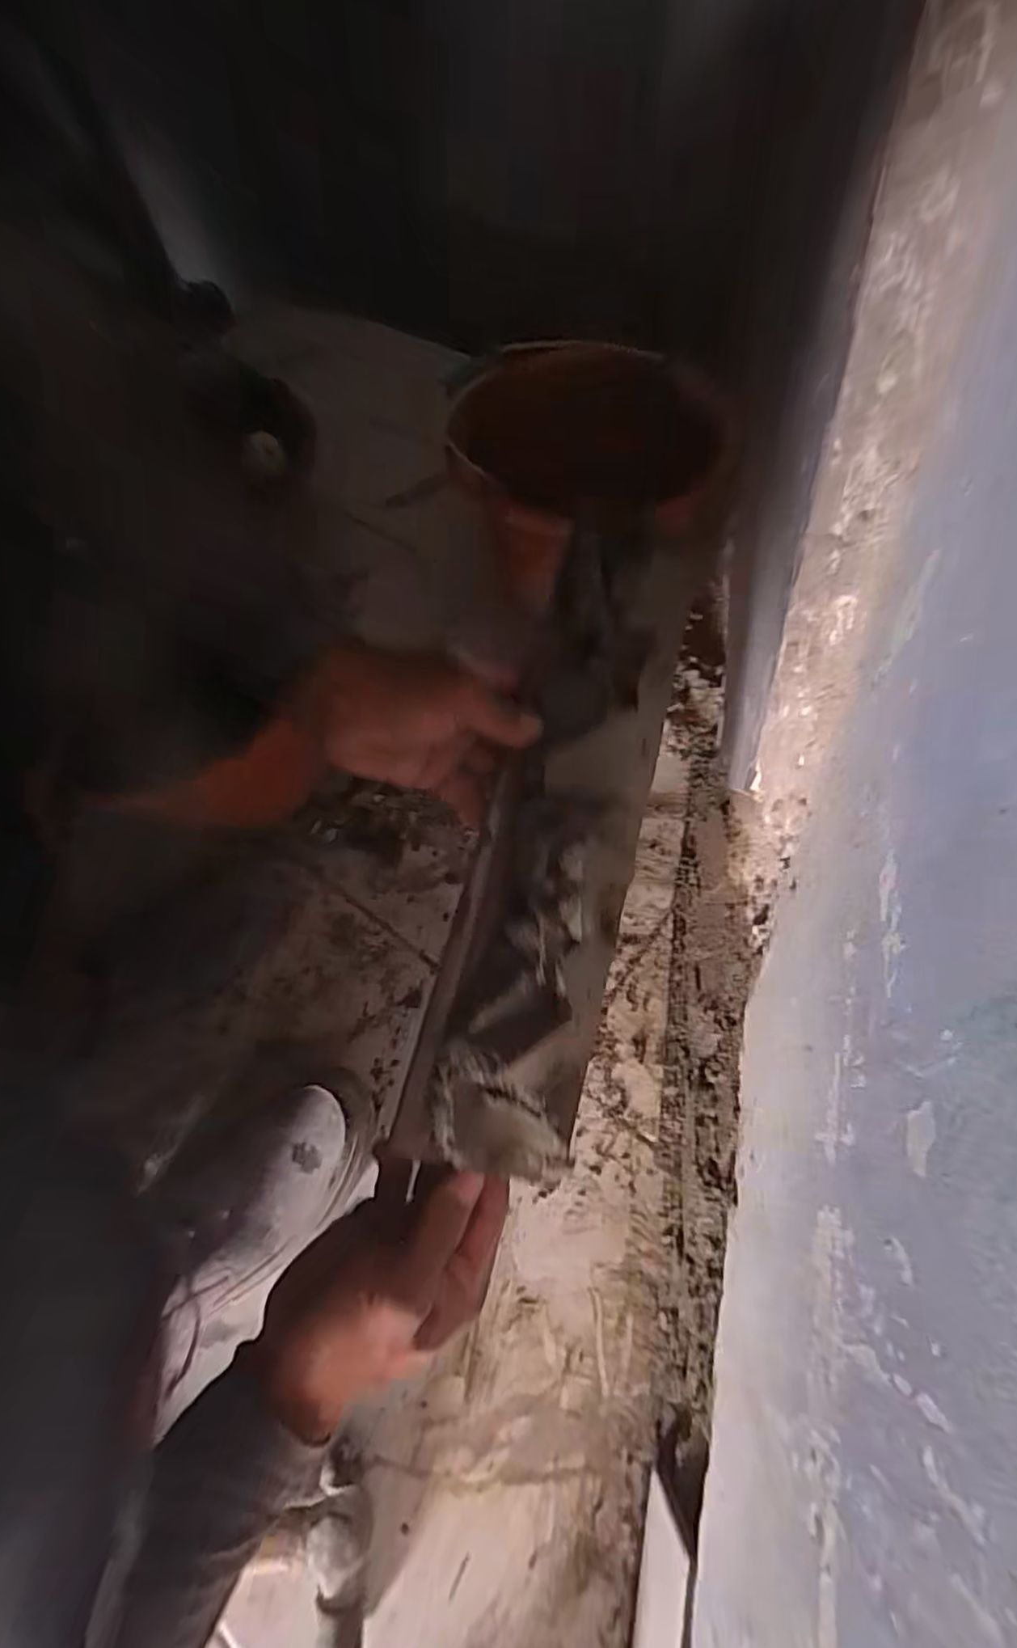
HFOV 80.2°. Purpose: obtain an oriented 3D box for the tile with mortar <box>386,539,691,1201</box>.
[{"bbox_3d":[0.027,0.000,0.332,0.085,0.055,0.348,13,76,10],"label":"tile with mortar"}]

